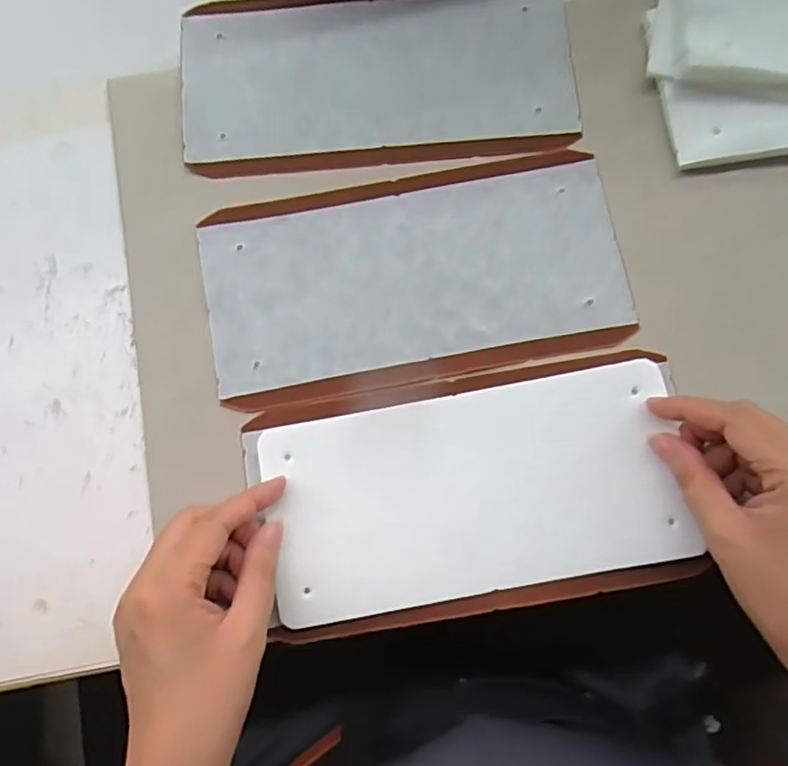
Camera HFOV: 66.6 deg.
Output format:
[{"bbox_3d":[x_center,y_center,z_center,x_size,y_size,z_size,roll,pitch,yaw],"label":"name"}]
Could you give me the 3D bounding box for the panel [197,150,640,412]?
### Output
[{"bbox_3d":[0.012,-0.066,0.364,0.247,0.004,0.129,-10,80,-1],"label":"panel"}]

